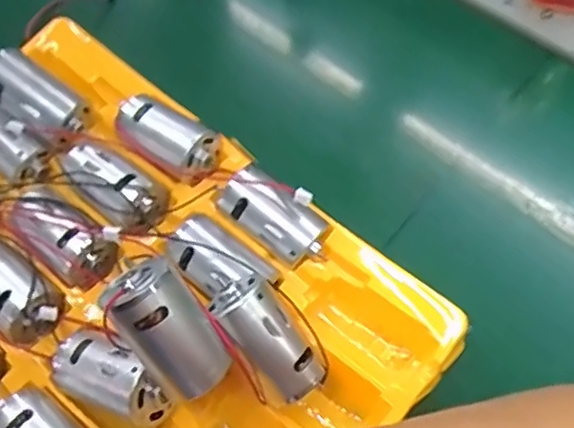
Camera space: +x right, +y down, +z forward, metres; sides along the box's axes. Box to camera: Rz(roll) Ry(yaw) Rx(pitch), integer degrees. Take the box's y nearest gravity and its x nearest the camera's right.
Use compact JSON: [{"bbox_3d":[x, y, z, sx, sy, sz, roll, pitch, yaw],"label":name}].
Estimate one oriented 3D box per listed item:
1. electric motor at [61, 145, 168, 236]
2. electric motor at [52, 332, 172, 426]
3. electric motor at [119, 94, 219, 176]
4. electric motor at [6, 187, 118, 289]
[{"bbox_3d":[-0.101,-0.016,0.372,0.060,0.032,0.034,32,69,18],"label":"electric motor"},{"bbox_3d":[-0.087,0.078,0.313,0.064,0.027,0.028,18,65,25],"label":"electric motor"},{"bbox_3d":[-0.071,-0.047,0.384,0.061,0.028,0.037,36,70,19],"label":"electric motor"},{"bbox_3d":[-0.126,0.011,0.356,0.063,0.031,0.032,38,71,20],"label":"electric motor"}]

